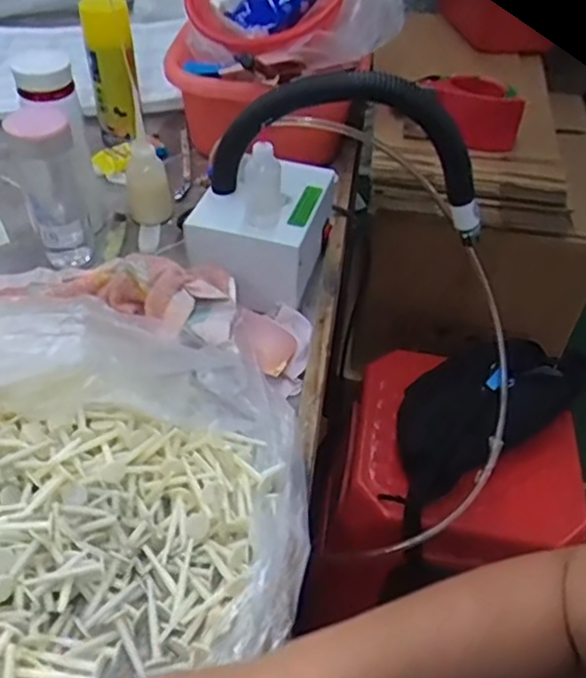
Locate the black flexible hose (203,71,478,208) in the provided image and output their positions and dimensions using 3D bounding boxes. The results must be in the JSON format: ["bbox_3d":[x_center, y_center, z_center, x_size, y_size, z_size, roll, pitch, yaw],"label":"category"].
[{"bbox_3d":[0.053,-0.203,0.662,0.273,0.140,0.097,-1,45,-4],"label":"black flexible hose"}]

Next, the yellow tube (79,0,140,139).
[{"bbox_3d":[-0.250,-0.373,0.903,0.060,0.177,0.061,-10,46,-13],"label":"yellow tube"}]

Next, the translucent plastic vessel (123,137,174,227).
[{"bbox_3d":[-0.185,-0.198,0.827,0.056,0.099,0.046,-10,46,-13],"label":"translucent plastic vessel"}]

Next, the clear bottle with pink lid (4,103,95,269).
[{"bbox_3d":[-0.269,-0.171,0.732,0.064,0.186,0.066,-15,48,-18],"label":"clear bottle with pink lid"}]

